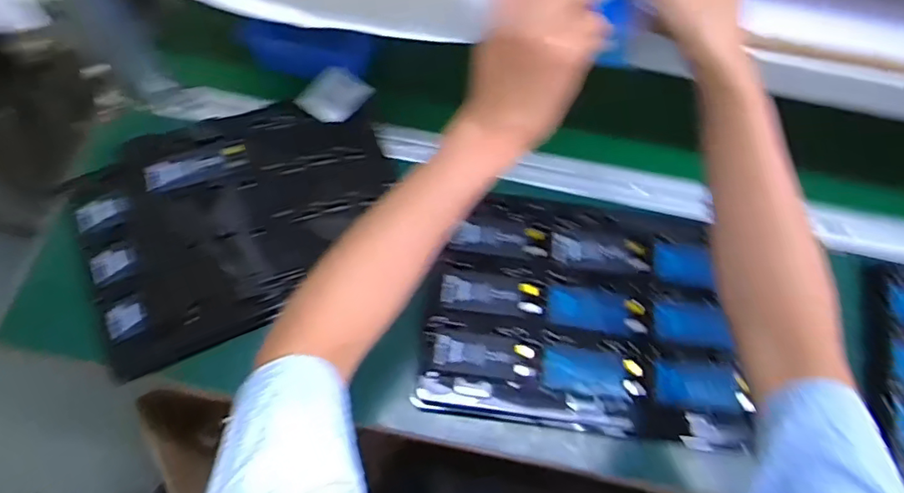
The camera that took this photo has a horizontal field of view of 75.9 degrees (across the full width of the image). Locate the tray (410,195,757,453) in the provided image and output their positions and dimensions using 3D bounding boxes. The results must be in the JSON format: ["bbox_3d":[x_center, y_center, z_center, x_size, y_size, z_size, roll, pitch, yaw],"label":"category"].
[{"bbox_3d":[0.139,0.066,0.593,0.317,0.029,0.230,8,68,1],"label":"tray"}]

